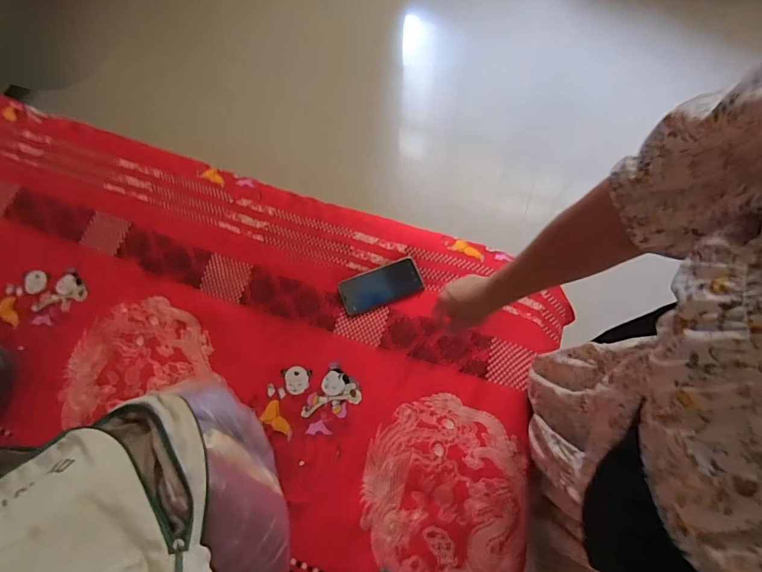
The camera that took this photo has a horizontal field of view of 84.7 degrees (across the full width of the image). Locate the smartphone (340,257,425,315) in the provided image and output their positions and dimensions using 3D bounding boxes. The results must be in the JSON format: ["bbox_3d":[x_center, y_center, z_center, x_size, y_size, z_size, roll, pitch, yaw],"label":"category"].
[{"bbox_3d":[-0.002,-0.002,0.827,0.158,0.009,0.075,-19,68,-7],"label":"smartphone"}]

